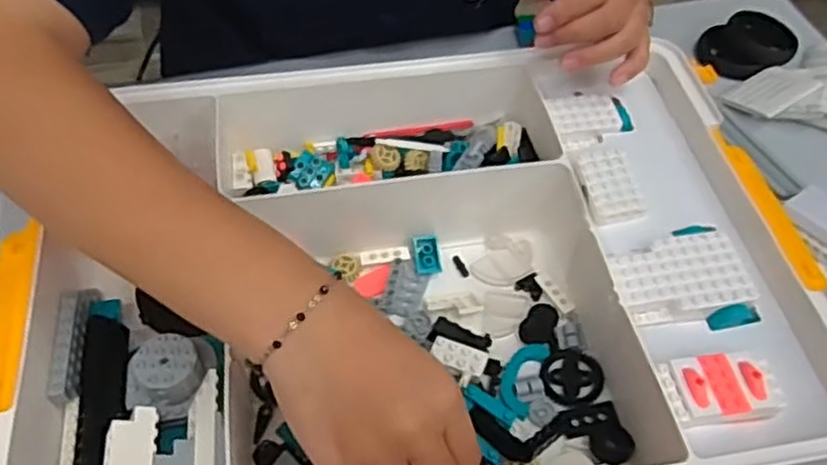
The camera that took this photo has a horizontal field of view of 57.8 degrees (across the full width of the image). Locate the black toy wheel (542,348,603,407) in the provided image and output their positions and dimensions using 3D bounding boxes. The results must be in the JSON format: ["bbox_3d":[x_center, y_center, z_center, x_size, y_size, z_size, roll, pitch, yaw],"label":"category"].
[{"bbox_3d":[0.092,0.085,0.438,0.036,0.005,0.034,1,52,-1],"label":"black toy wheel"}]

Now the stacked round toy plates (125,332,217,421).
[{"bbox_3d":[-0.129,0.074,0.389,0.042,0.021,0.038,5,52,3],"label":"stacked round toy plates"}]

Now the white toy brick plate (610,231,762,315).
[{"bbox_3d":[0.149,0.024,0.422,0.075,0.007,0.047,-10,53,-9],"label":"white toy brick plate"}]

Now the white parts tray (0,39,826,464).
[{"bbox_3d":[0.001,0.023,0.439,0.425,0.069,0.311,-5,53,-5],"label":"white parts tray"}]

